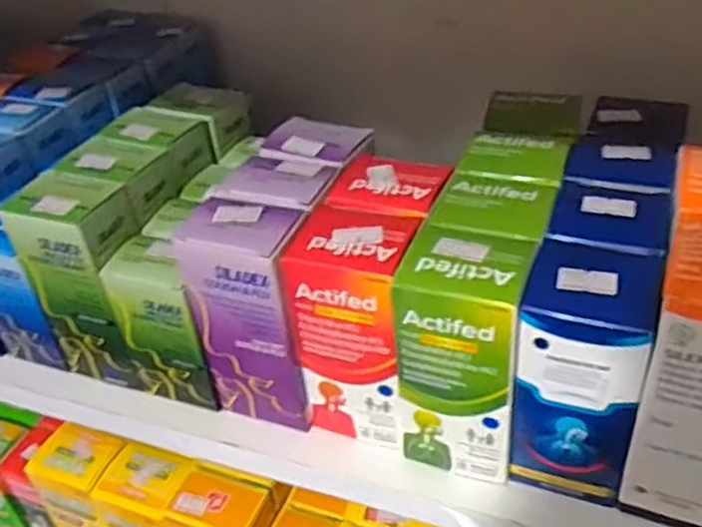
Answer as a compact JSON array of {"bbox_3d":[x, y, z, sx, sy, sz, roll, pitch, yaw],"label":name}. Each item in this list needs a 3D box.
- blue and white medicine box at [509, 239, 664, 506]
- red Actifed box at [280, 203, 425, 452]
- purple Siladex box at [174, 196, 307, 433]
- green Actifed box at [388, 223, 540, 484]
[{"bbox_3d":[0.097,0.046,0.303,0.047,0.110,0.040,10,40,21],"label":"blue and white medicine box"},{"bbox_3d":[0.005,0.031,0.342,0.051,0.106,0.045,9,40,20],"label":"red Actifed box"},{"bbox_3d":[-0.045,0.025,0.353,0.050,0.110,0.037,7,39,18],"label":"purple Siladex box"},{"bbox_3d":[0.050,0.041,0.320,0.052,0.107,0.042,10,40,21],"label":"green Actifed box"}]

